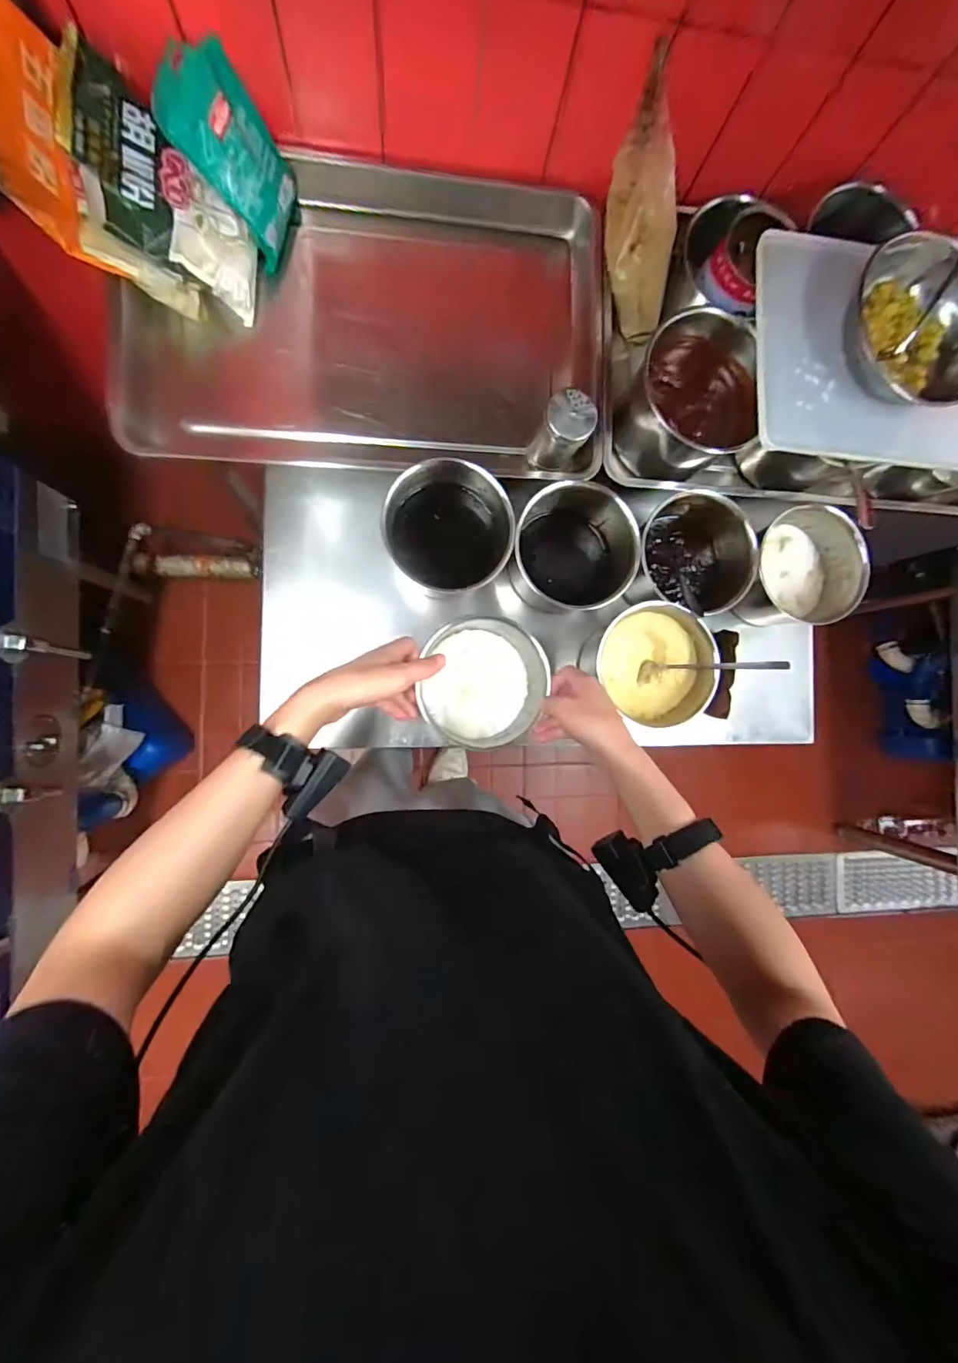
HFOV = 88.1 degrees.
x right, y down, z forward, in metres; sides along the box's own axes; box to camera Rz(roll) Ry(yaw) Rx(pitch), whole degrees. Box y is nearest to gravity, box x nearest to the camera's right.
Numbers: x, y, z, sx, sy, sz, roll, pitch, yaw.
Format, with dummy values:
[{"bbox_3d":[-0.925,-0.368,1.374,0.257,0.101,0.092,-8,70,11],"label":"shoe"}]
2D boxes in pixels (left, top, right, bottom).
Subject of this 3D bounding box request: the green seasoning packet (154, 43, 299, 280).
[{"bbox_3d":[-0.275,-0.604,0.579,0.028,0.182,0.123,13,84,23],"label":"green seasoning packet"}]

